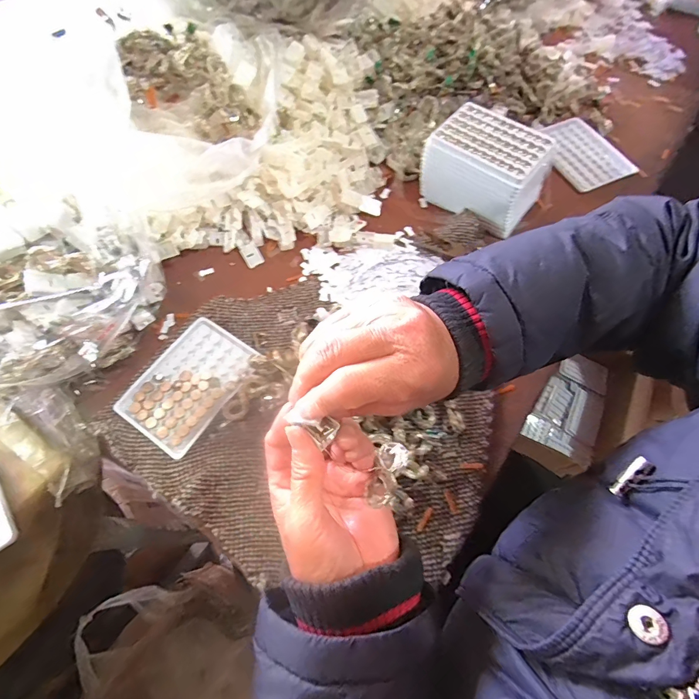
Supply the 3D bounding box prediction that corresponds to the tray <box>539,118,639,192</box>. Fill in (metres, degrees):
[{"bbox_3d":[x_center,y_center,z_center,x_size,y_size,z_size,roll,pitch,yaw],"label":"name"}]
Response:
[{"bbox_3d":[0.330,-0.282,0.551,0.088,0.014,0.140,-18,66,-7],"label":"tray"}]

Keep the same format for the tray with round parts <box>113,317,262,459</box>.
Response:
[{"bbox_3d":[-0.166,0.031,0.398,0.094,0.007,0.128,31,70,14],"label":"tray with round parts"}]

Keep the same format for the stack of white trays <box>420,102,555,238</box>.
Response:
[{"bbox_3d":[0.172,-0.226,0.485,0.134,0.077,0.096,35,71,16],"label":"stack of white trays"}]

